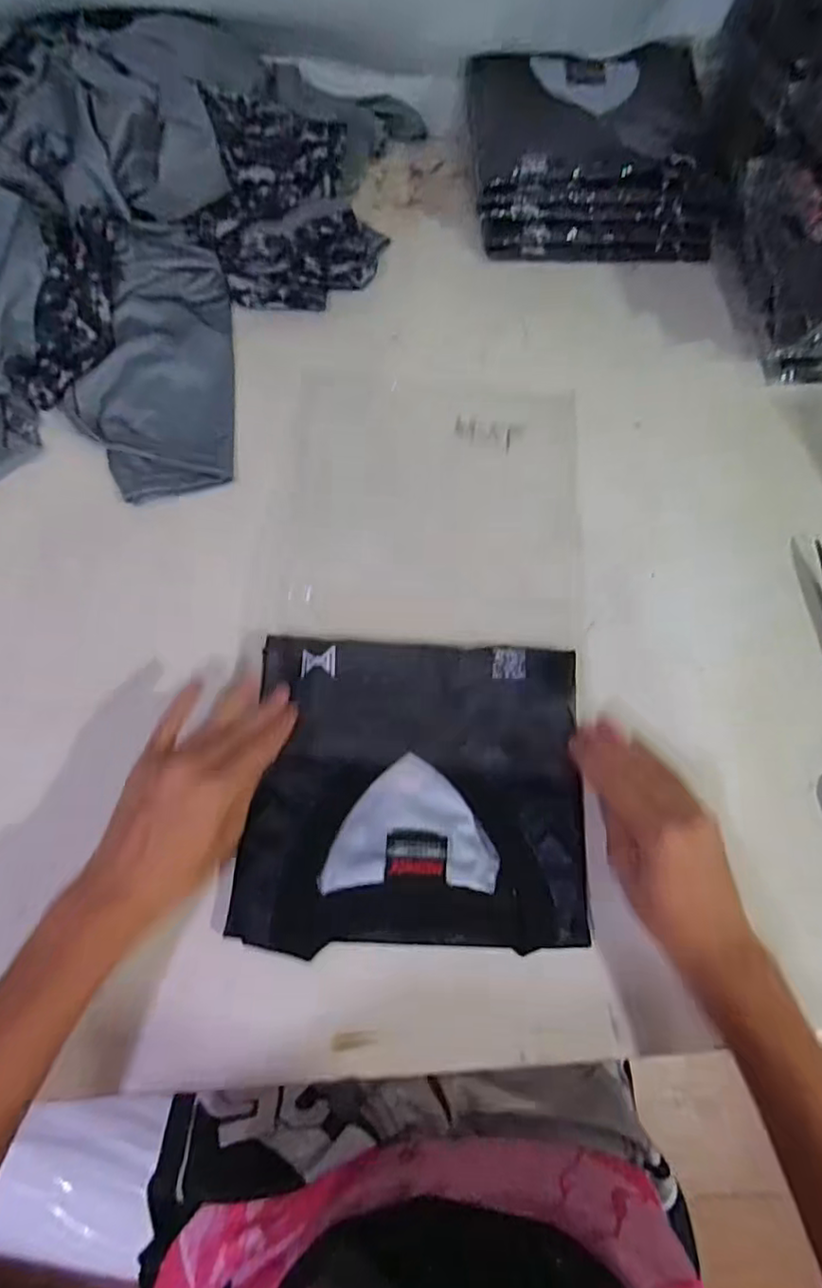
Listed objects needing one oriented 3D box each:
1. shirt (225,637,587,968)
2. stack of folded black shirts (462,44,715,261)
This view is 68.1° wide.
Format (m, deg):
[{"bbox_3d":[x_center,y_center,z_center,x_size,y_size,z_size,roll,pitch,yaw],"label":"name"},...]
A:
[{"bbox_3d":[0.006,0.095,0.421,0.227,0.016,0.203,3,69,-1],"label":"shirt"},{"bbox_3d":[0.192,-0.521,0.650,0.259,0.089,0.207,1,69,-2],"label":"stack of folded black shirts"}]

